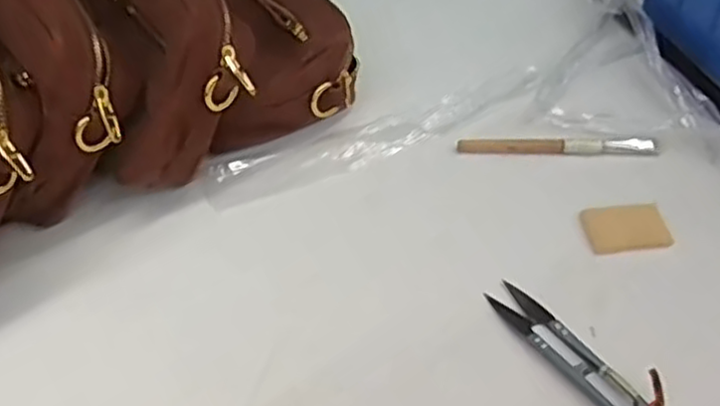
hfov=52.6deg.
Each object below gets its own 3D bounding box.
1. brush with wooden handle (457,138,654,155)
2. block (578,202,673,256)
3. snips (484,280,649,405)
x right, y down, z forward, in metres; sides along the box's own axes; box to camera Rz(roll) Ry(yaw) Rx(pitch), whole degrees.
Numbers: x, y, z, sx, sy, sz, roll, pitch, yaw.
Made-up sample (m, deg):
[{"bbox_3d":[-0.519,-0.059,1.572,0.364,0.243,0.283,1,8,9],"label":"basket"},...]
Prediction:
[{"bbox_3d":[0.128,-0.038,0.470,0.124,0.004,0.014,0,47,1],"label":"brush with wooden handle"},{"bbox_3d":[0.153,0.015,0.418,0.044,0.007,0.032,-7,47,-5],"label":"block"},{"bbox_3d":[0.105,0.075,0.365,0.023,0.012,0.102,-26,52,-21],"label":"snips"}]

